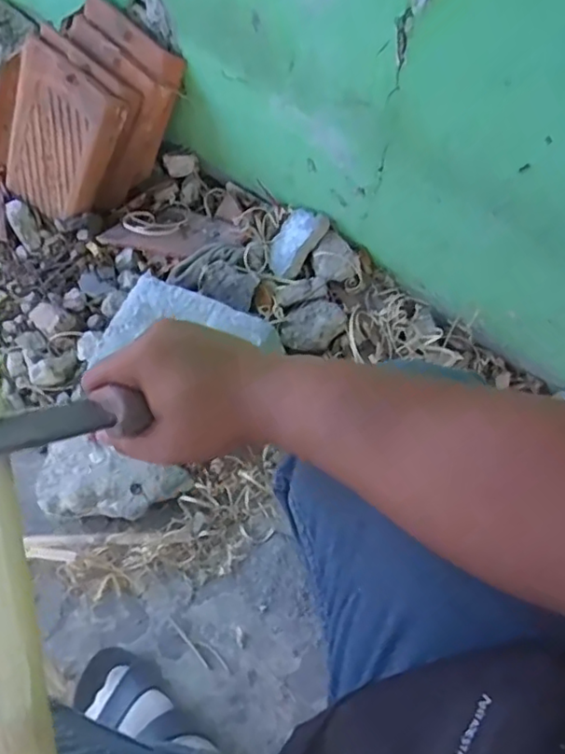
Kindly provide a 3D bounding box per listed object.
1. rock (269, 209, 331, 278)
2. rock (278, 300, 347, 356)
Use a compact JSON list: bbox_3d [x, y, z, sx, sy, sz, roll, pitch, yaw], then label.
[{"bbox_3d":[0.020,-0.204,0.905,0.106,0.027,0.070,-53,50,21],"label":"rock"},{"bbox_3d":[0.043,-0.074,0.870,0.093,0.031,0.068,-39,72,-16],"label":"rock"}]

